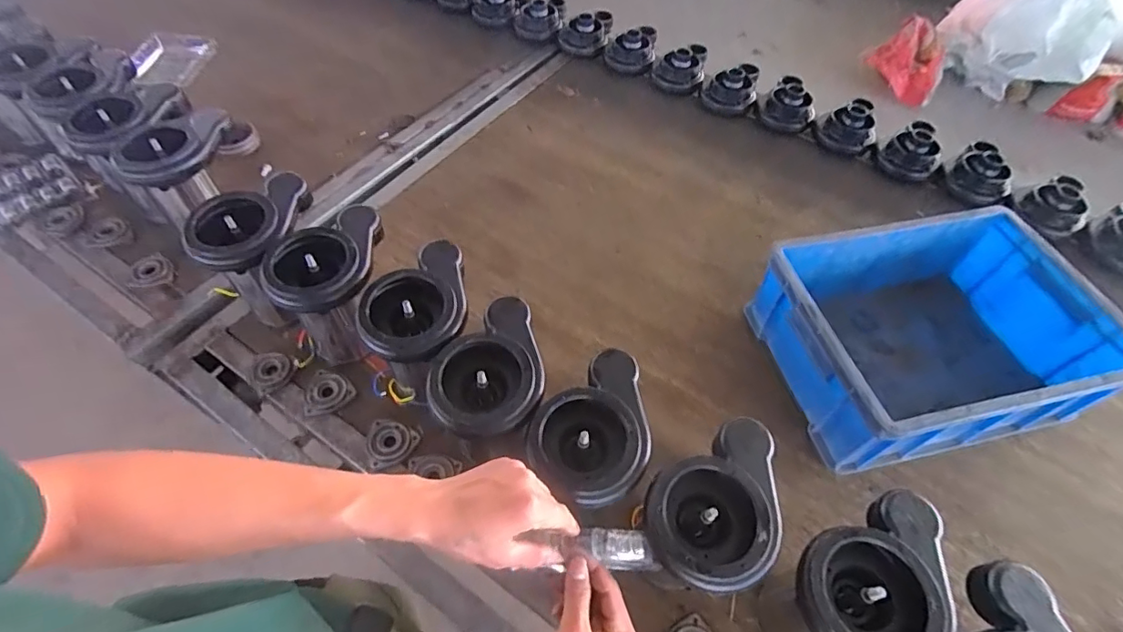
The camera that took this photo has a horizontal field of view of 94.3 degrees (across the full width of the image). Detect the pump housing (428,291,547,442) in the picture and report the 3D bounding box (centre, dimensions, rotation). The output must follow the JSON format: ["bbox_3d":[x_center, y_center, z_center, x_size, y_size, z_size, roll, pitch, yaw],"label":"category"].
[{"bbox_3d":[-0.084,0.063,0.586,0.120,0.062,0.162,-8,56,-7],"label":"pump housing"}]

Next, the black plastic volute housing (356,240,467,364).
[{"bbox_3d":[-0.175,-0.014,0.633,0.119,0.052,0.169,-1,55,-3],"label":"black plastic volute housing"}]

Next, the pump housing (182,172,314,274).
[{"bbox_3d":[-0.401,-0.119,0.684,0.162,0.036,0.121,-30,61,-21],"label":"pump housing"}]

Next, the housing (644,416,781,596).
[{"bbox_3d":[0.157,0.194,0.517,0.166,0.072,0.119,-30,61,-21],"label":"housing"}]

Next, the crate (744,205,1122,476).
[{"bbox_3d":[0.510,0.026,0.742,0.417,0.161,0.293,-9,56,-10],"label":"crate"}]

